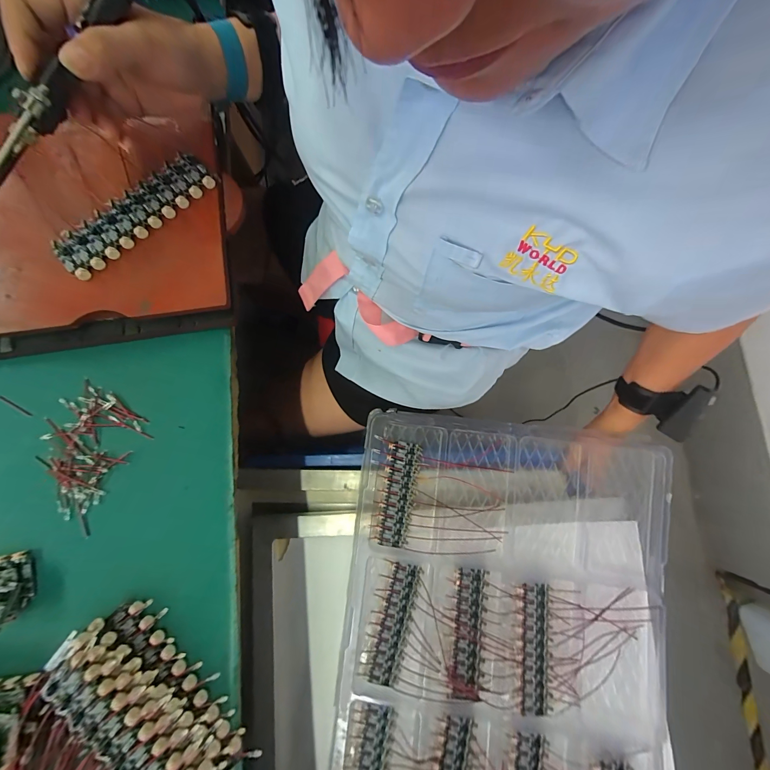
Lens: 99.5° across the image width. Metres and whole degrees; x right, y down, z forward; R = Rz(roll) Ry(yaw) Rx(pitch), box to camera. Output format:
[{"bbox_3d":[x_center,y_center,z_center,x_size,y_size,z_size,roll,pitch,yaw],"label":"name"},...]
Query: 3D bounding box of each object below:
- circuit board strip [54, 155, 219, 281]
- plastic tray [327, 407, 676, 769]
[{"bbox_3d":[-0.237,-0.164,0.310,0.154,0.010,0.049,-44,83,-4],"label":"circuit board strip"},{"bbox_3d":[0.147,0.320,0.415,0.398,0.054,0.533,6,78,3],"label":"plastic tray"}]

